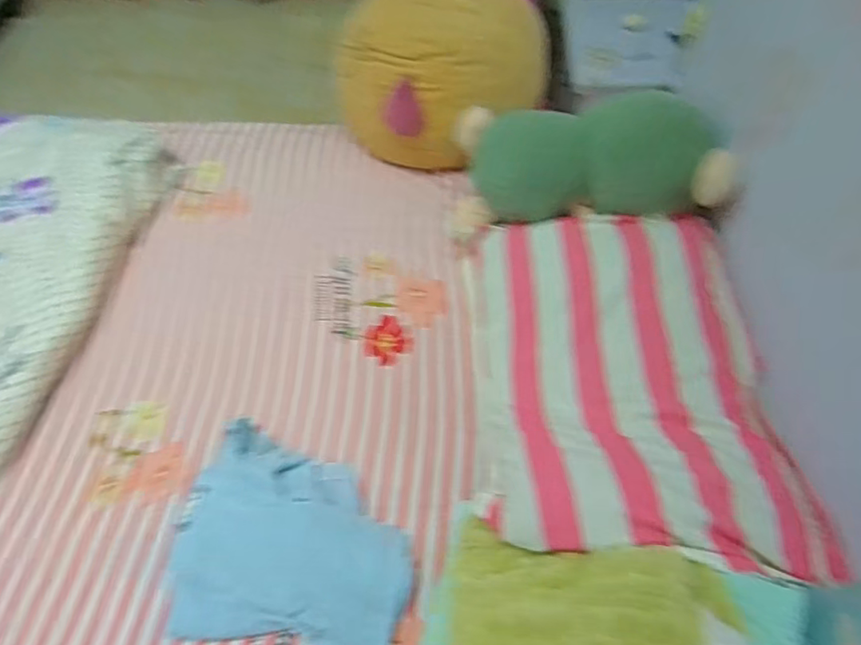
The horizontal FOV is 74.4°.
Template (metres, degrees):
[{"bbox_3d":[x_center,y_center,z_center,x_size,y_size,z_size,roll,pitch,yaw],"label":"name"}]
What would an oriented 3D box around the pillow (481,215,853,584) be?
[{"bbox_3d":[0.308,0.064,0.886,0.435,0.151,0.662,2,56,3],"label":"pillow"}]

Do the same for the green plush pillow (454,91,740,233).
[{"bbox_3d":[0.287,-0.299,1.064,0.506,0.174,0.191,3,55,21],"label":"green plush pillow"}]

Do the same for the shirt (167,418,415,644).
[{"bbox_3d":[-0.196,0.313,0.828,0.351,0.061,0.300,10,57,9],"label":"shirt"}]

